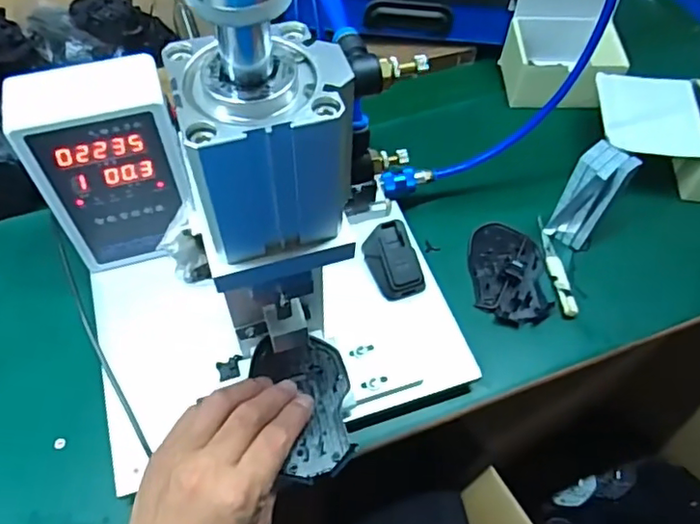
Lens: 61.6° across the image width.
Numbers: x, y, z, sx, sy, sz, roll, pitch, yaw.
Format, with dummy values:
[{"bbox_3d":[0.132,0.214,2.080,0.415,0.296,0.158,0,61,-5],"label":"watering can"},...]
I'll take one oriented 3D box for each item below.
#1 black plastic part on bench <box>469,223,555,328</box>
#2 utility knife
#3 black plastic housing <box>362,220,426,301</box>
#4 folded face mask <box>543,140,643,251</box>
[{"bbox_3d":[0.156,0.006,0.573,0.070,0.019,0.111,0,57,-1],"label":"black plastic part on bench"},{"bbox_3d":[0.203,0.001,0.578,0.017,0.005,0.115,-2,57,-2],"label":"utility knife"},{"bbox_3d":[0.041,-0.002,0.531,0.040,0.032,0.064,-20,59,-13],"label":"black plastic housing"},{"bbox_3d":[0.228,-0.059,0.561,0.043,0.105,0.043,36,63,20],"label":"folded face mask"}]

